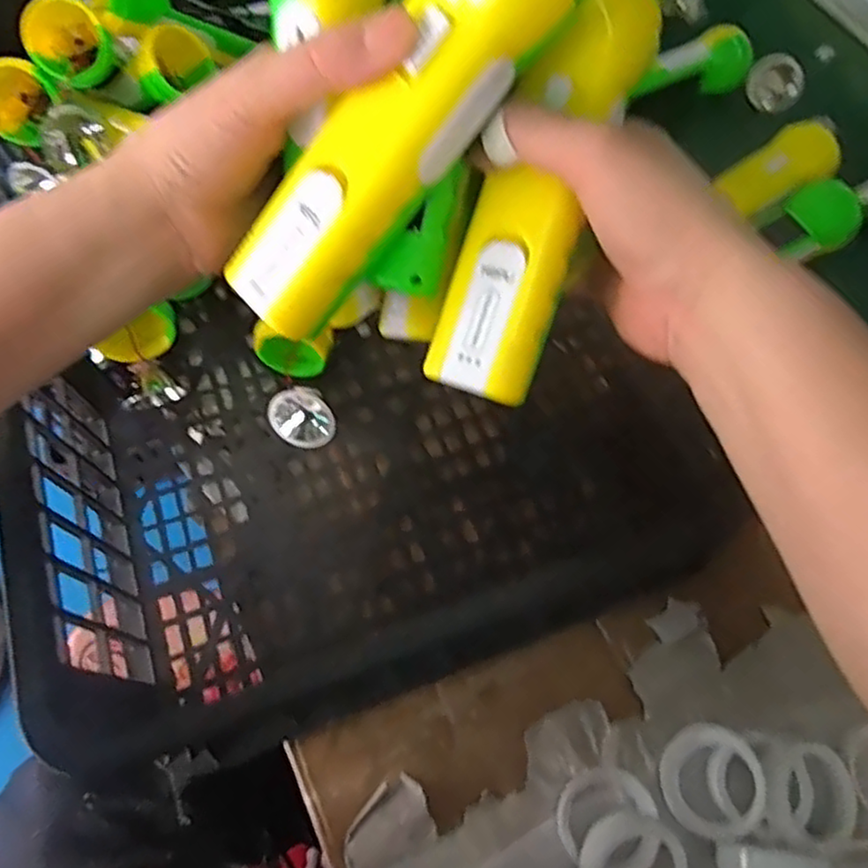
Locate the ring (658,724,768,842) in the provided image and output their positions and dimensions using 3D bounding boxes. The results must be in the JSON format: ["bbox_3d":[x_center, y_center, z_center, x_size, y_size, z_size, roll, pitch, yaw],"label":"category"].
[{"bbox_3d":[0.156,0.195,0.387,0.054,0.026,0.054,-11,56,16],"label":"ring"}]

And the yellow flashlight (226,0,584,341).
[{"bbox_3d":[-0.017,-0.105,0.240,0.160,0.033,0.039,-47,68,22],"label":"yellow flashlight"}]

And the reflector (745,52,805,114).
[{"bbox_3d":[0.301,-0.309,0.609,0.052,0.047,0.020,5,65,3],"label":"reflector"}]

